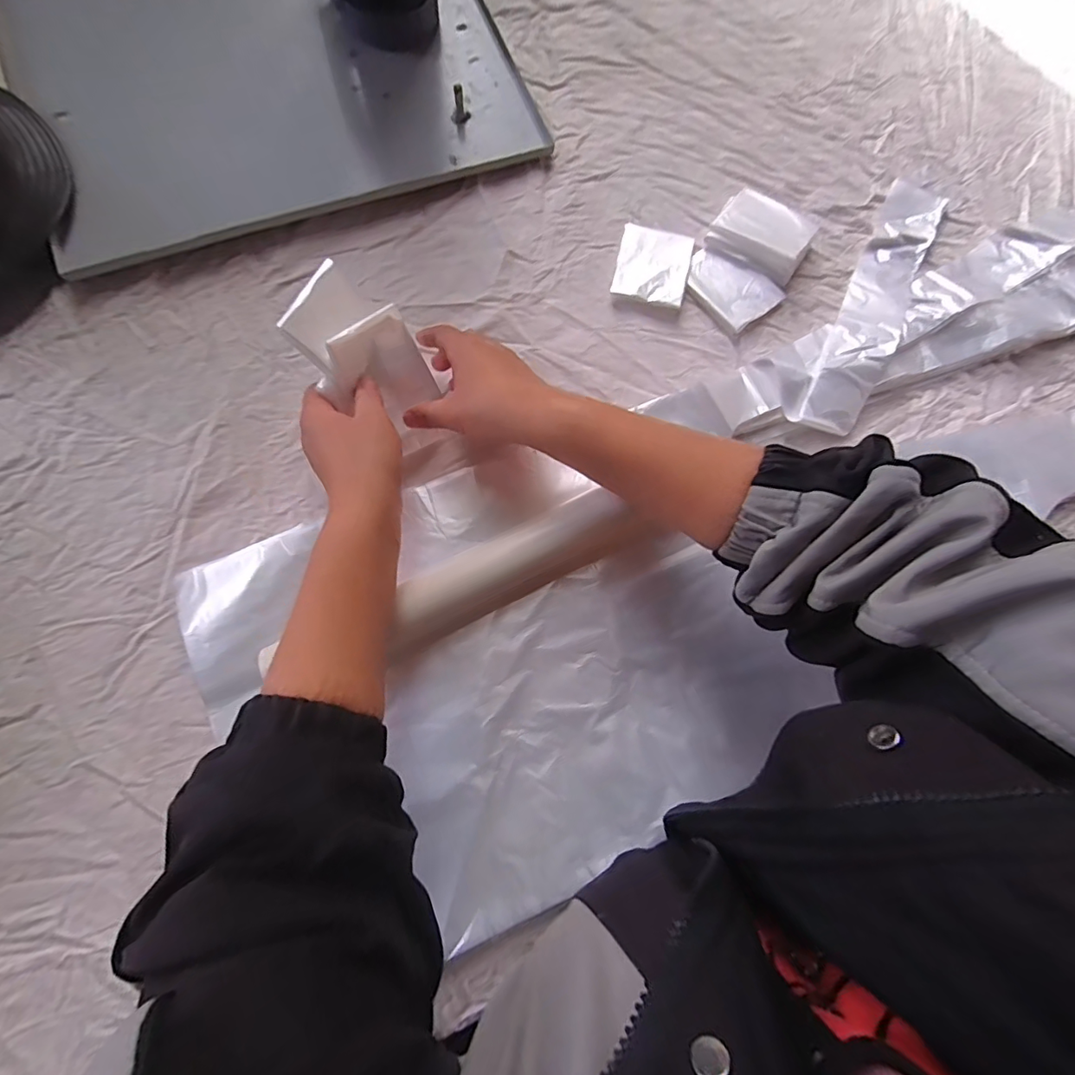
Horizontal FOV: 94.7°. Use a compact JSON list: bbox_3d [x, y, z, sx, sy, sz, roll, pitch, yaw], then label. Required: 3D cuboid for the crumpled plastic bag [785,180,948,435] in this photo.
[{"bbox_3d":[0.309,-0.217,0.449,0.055,0.019,0.294,29,78,5],"label":"crumpled plastic bag"}]

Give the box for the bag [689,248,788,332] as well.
[{"bbox_3d":[0.175,-0.230,0.453,0.060,0.009,0.081,-38,81,-9],"label":"bag"}]

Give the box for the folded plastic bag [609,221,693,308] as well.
[{"bbox_3d":[0.106,-0.249,0.452,0.065,0.010,0.081,13,77,1],"label":"folded plastic bag"}]

